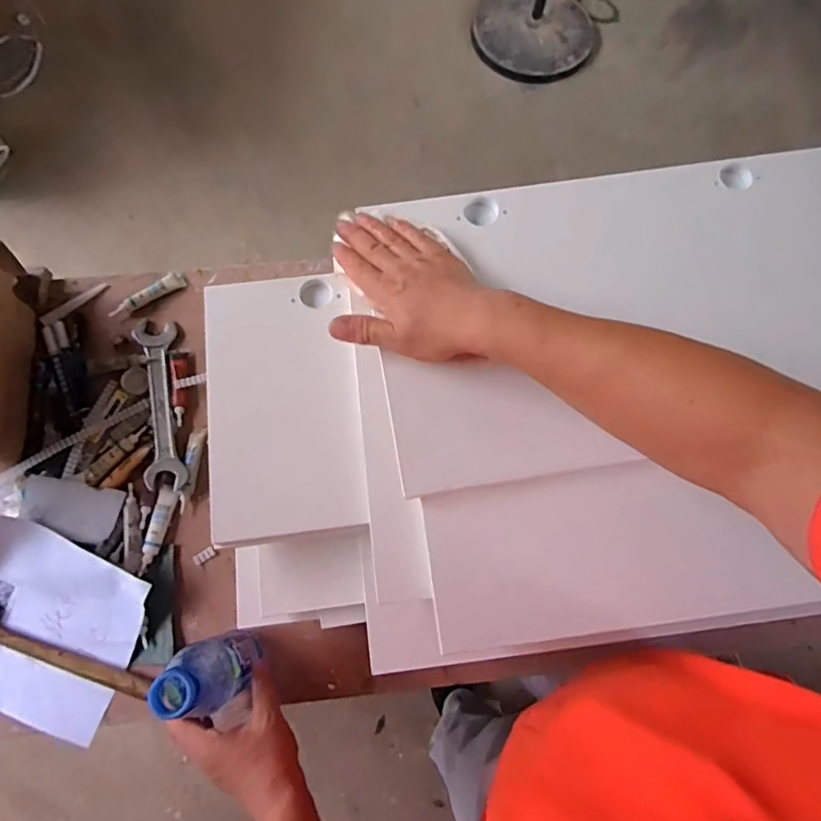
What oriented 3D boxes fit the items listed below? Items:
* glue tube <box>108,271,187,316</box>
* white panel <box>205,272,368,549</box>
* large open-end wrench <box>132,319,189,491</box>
[{"bbox_3d":[-0.377,-0.166,0.773,0.109,0.013,0.021,-34,76,-11],"label":"glue tube"},{"bbox_3d":[-0.127,-0.007,0.551,0.147,0.020,0.262,-4,81,-19],"label":"white panel"},{"bbox_3d":[-0.333,-0.015,0.721,0.056,0.016,0.248,-14,73,-5],"label":"large open-end wrench"}]

